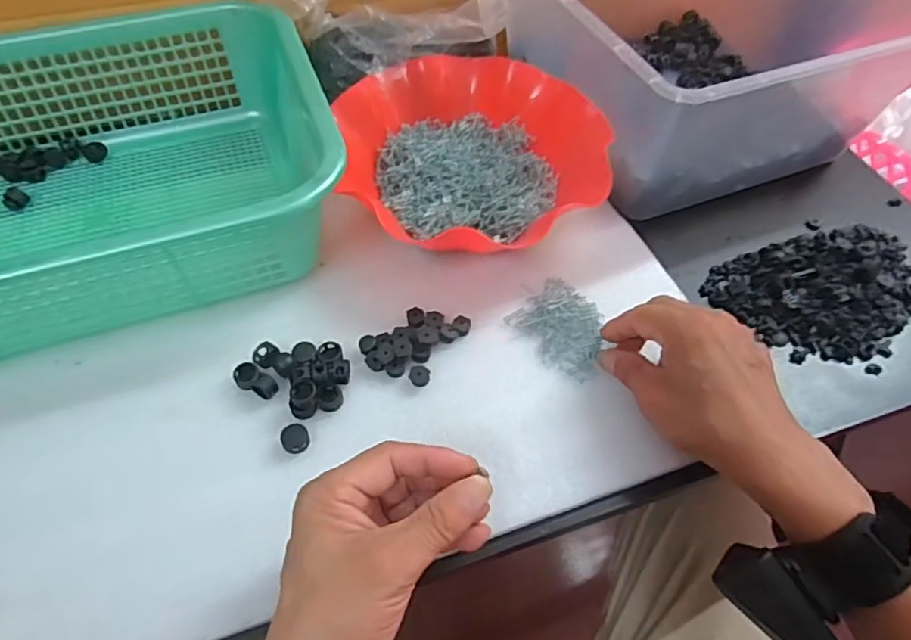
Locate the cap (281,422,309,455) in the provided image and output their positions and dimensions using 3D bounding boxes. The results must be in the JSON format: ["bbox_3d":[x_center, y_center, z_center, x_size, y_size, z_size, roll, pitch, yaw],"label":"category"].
[{"bbox_3d":[-0.102,0.076,0.378,0.017,0.009,0.017,1,54,-1],"label":"cap"}]

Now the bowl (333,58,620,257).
[{"bbox_3d":[0.012,-0.141,0.494,0.219,0.049,0.201,1,54,-1],"label":"bowl"}]

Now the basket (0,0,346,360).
[{"bbox_3d":[-0.293,-0.109,0.454,0.385,0.113,0.295,-18,58,-13],"label":"basket"}]

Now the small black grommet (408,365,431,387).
[{"bbox_3d":[-0.024,0.038,0.403,0.013,0.009,0.013,10,55,5],"label":"small black grommet"}]

